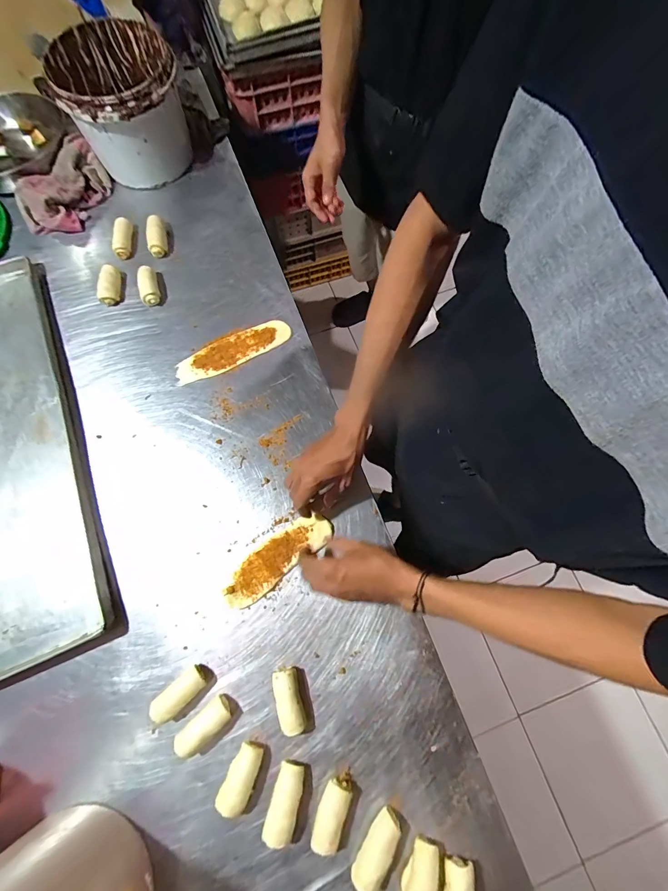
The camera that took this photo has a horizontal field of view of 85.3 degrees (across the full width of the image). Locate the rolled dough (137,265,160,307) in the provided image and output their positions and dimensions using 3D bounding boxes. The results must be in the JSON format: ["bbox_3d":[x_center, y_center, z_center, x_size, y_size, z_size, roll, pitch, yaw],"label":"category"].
[{"bbox_3d":[-0.358,-0.310,0.699,0.038,0.033,0.077,-20,76,-6],"label":"rolled dough"}]

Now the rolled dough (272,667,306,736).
[{"bbox_3d":[-0.062,0.356,0.509,0.034,0.035,0.076,-14,75,-5],"label":"rolled dough"}]

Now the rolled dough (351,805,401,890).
[{"bbox_3d":[0.056,0.518,0.463,0.036,0.026,0.089,31,76,7],"label":"rolled dough"}]

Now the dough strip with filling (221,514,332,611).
[{"bbox_3d":[-0.090,0.176,0.568,0.188,0.006,0.060,-38,78,-7],"label":"dough strip with filling"}]

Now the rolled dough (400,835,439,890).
[{"bbox_3d":[0.107,0.544,0.454,0.037,0.026,0.079,20,75,5],"label":"rolled dough"}]

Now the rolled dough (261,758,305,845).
[{"bbox_3d":[-0.065,0.464,0.473,0.036,0.025,0.085,13,75,3],"label":"rolled dough"}]

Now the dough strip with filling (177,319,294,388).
[{"bbox_3d":[-0.185,-0.174,0.665,0.217,0.009,0.064,-25,76,-7],"label":"dough strip with filling"}]

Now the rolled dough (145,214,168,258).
[{"bbox_3d":[-0.353,-0.418,0.725,0.035,0.046,0.065,-8,75,-3],"label":"rolled dough"}]

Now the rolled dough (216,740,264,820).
[{"bbox_3d":[-0.124,0.448,0.489,0.040,0.036,0.083,25,76,6],"label":"rolled dough"}]

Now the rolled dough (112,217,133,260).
[{"bbox_3d":[-0.425,-0.423,0.728,0.030,0.041,0.088,-6,75,-2],"label":"rolled dough"}]

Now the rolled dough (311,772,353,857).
[{"bbox_3d":[-0.003,0.477,0.472,0.036,0.026,0.079,15,75,3],"label":"rolled dough"}]

